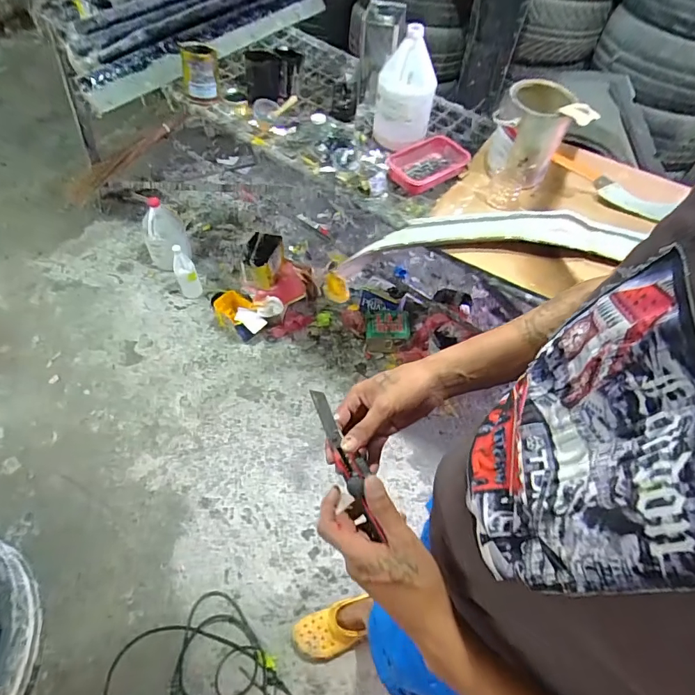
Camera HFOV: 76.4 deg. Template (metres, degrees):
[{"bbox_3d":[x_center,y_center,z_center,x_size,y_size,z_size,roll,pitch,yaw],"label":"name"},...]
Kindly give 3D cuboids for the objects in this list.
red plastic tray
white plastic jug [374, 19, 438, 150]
[{"bbox_3d":[0.227,-0.516,1.236,0.239,0.046,0.136,-31,63,-22],"label":"red plastic tray"},{"bbox_3d":[0.162,-0.701,1.203,0.156,0.243,0.164,8,55,2],"label":"white plastic jug"}]

